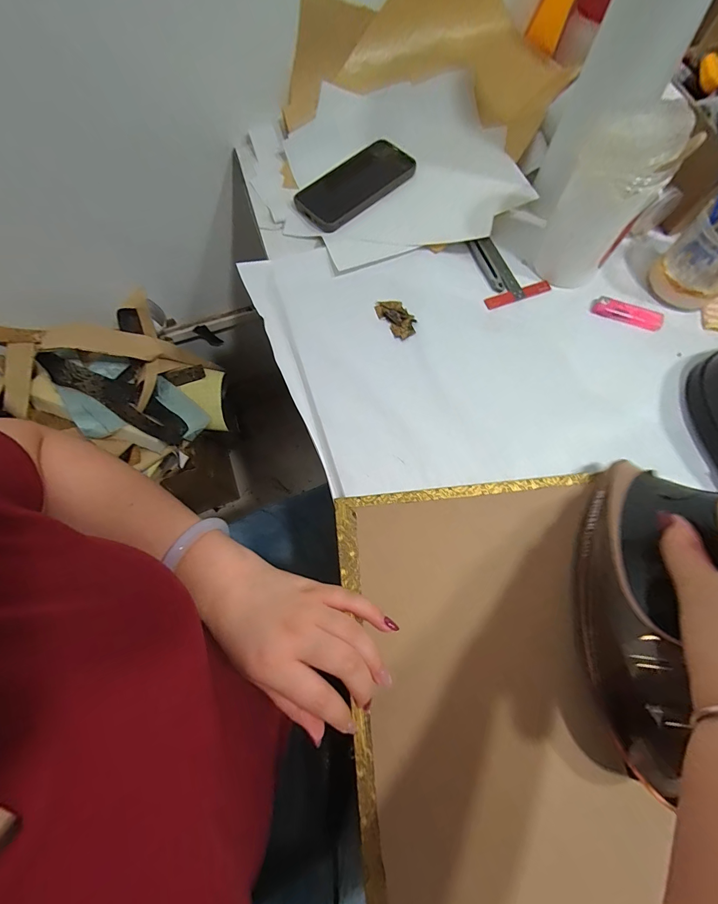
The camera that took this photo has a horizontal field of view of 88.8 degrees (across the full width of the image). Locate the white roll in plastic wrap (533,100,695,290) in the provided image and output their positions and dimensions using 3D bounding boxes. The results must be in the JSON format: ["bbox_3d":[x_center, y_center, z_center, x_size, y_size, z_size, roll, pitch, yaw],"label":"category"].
[{"bbox_3d":[0.258,-0.265,0.391,0.075,0.156,0.082,0,71,1],"label":"white roll in plastic wrap"}]

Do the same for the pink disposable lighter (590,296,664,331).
[{"bbox_3d":[0.319,-0.164,0.435,0.078,0.010,0.023,20,73,8],"label":"pink disposable lighter"}]

